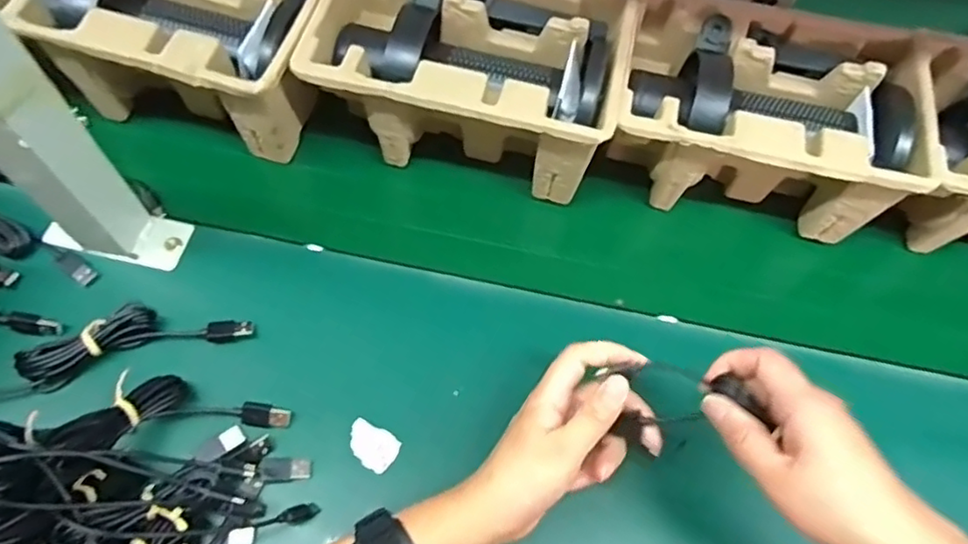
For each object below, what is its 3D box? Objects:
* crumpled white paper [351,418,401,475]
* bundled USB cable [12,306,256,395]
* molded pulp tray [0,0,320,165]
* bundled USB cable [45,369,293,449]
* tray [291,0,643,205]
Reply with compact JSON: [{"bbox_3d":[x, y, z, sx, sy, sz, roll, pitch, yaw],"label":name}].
[{"bbox_3d":[-0.075,0.116,0.425,0.034,0.007,0.025,26,62,10],"label":"crumpled white paper"},{"bbox_3d":[-0.237,0.041,0.435,0.145,0.022,0.040,-14,62,-12],"label":"bundled USB cable"},{"bbox_3d":[-0.236,-0.183,0.488,0.225,0.109,0.145,12,60,3],"label":"molded pulp tray"},{"bbox_3d":[-0.194,0.087,0.406,0.131,0.020,0.048,4,58,-27],"label":"bundled USB cable"},{"bbox_3d":[-0.010,-0.150,0.496,0.225,0.103,0.147,12,60,3],"label":"tray"}]

